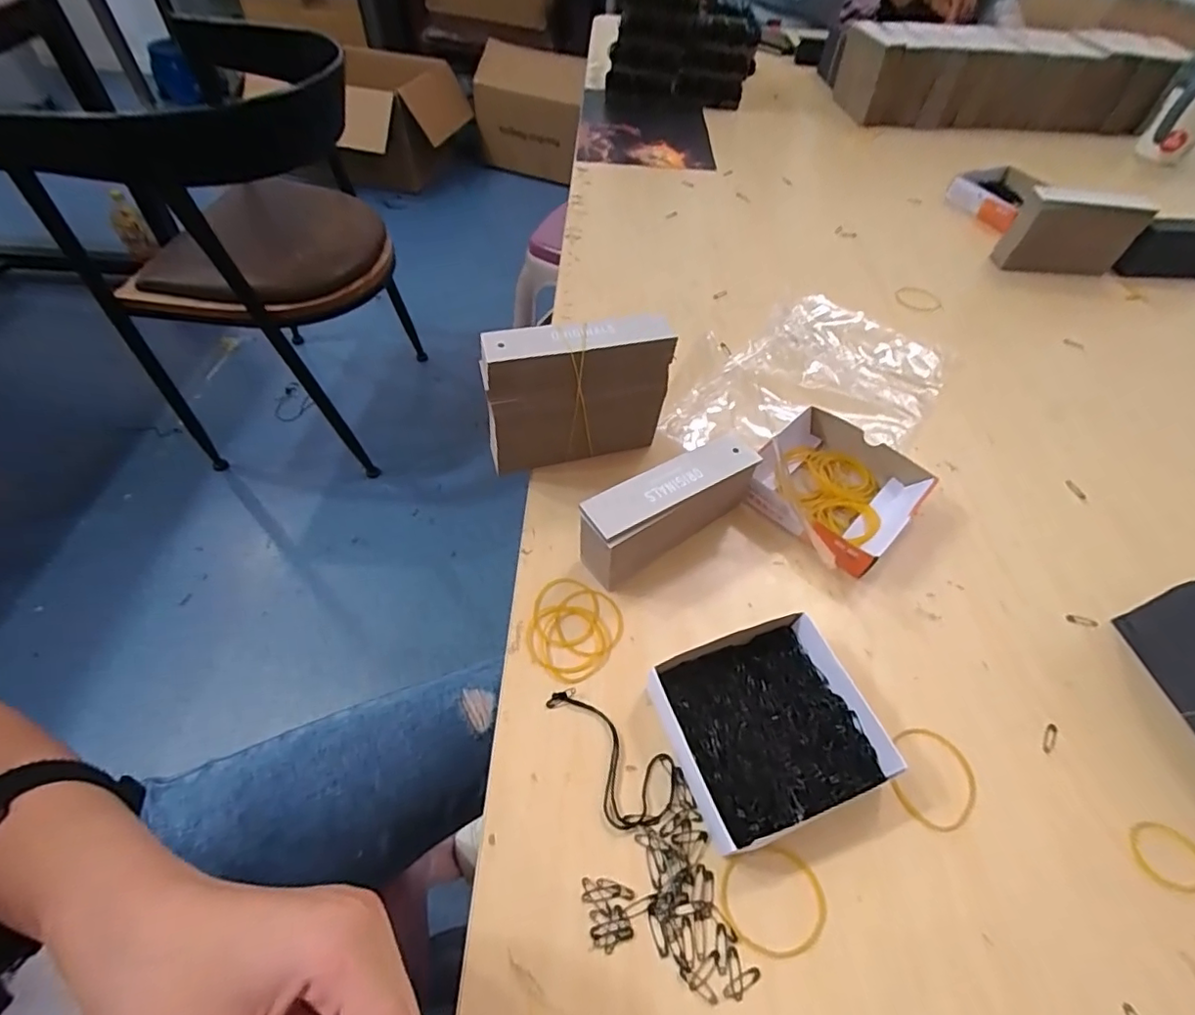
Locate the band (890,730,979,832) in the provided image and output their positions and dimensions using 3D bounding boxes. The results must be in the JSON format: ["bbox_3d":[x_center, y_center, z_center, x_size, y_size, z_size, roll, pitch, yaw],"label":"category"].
[{"bbox_3d":[0.186,0.149,0.307,0.044,0.004,0.052,19,54,10],"label":"band"}]

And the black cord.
[{"bbox_3d":[0.011,0.132,0.308,0.044,0.004,0.083,-24,58,-20],"label":"black cord"}]

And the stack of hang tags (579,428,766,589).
[{"bbox_3d":[0.046,0.002,0.374,0.129,0.059,0.036,-28,60,-22],"label":"stack of hang tags"}]

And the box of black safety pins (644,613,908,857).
[{"bbox_3d":[0.095,0.119,0.311,0.106,0.024,0.097,-16,56,-15],"label":"box of black safety pins"}]

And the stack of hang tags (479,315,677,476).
[{"bbox_3d":[-0.016,-0.079,0.398,0.124,0.108,0.032,-10,54,-11],"label":"stack of hang tags"}]

